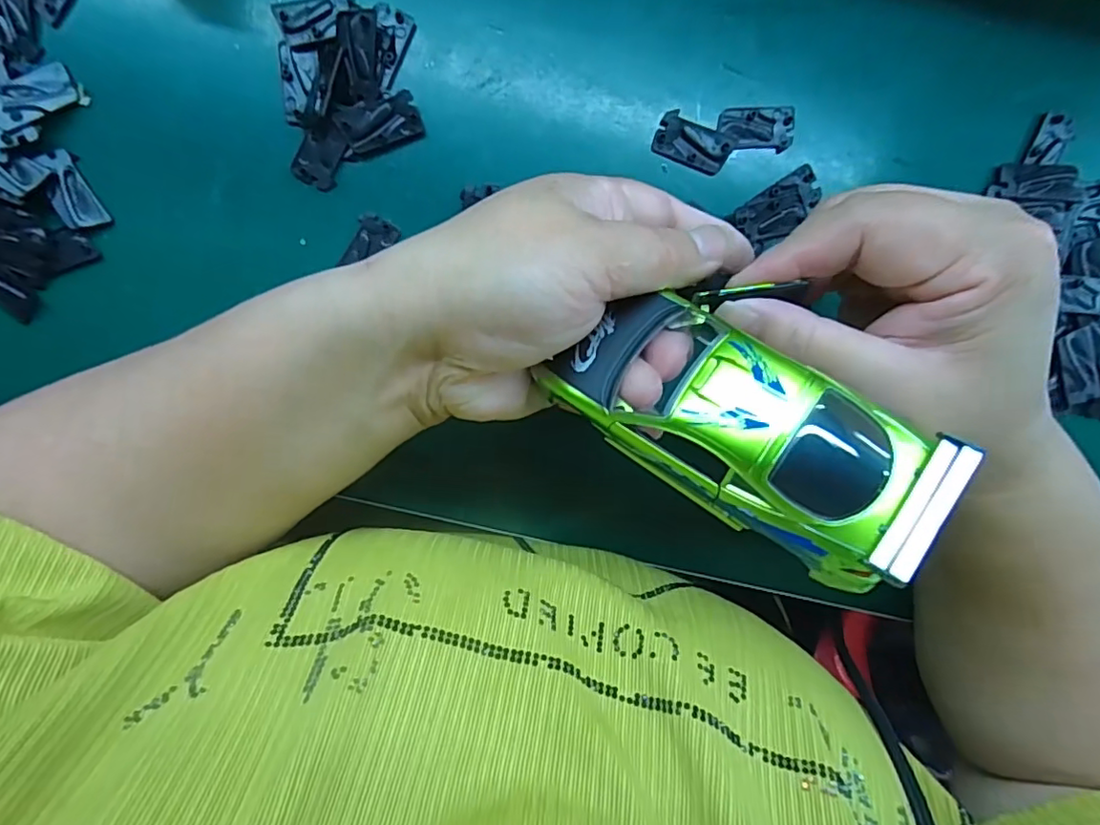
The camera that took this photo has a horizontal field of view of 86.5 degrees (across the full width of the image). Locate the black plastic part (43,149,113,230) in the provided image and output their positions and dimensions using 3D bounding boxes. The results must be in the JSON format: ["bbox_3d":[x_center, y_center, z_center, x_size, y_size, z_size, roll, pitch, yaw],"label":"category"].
[{"bbox_3d":[-0.204,-0.095,0.250,0.015,0.006,0.031,-22,97,0],"label":"black plastic part"}]

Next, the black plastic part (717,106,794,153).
[{"bbox_3d":[0.092,-0.126,0.260,0.033,0.004,0.017,-1,96,-2],"label":"black plastic part"}]

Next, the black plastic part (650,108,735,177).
[{"bbox_3d":[0.064,-0.119,0.260,0.033,0.004,0.018,21,95,-5],"label":"black plastic part"}]

